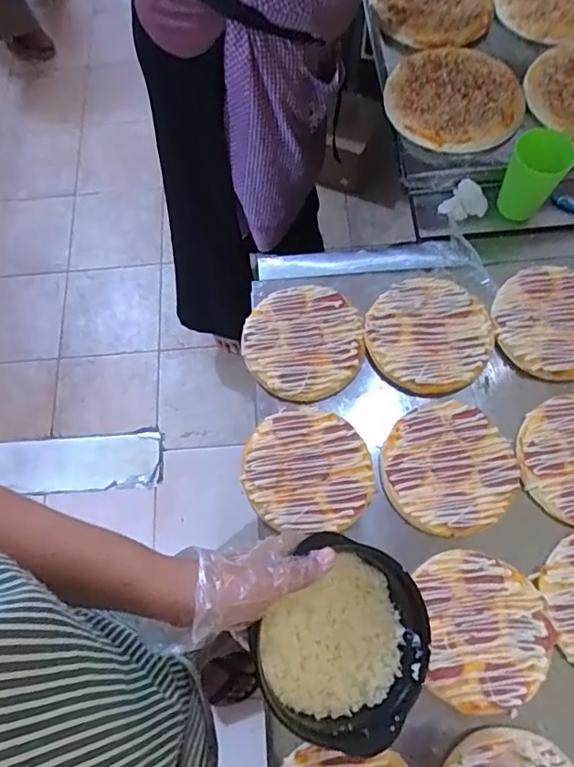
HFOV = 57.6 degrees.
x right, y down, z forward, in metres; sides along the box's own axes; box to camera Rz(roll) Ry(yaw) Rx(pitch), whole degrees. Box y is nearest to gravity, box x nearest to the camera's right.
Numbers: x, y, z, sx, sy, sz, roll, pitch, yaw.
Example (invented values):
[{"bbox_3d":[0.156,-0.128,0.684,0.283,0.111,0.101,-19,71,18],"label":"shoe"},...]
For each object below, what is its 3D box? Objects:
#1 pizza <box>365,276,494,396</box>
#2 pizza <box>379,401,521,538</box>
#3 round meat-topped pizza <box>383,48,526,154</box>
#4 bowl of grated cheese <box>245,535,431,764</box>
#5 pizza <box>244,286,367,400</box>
[{"bbox_3d":[0.178,-0.062,0.655,0.147,0.012,0.153,0,71,1],"label":"pizza"},{"bbox_3d":[0.183,0.096,0.596,0.144,0.015,0.143,0,71,1],"label":"pizza"},{"bbox_3d":[0.258,-0.437,0.792,0.199,0.024,0.199,0,71,1],"label":"round meat-topped pizza"},{"bbox_3d":[0.044,0.209,0.427,0.134,0.065,0.142,7,69,-19],"label":"bowl of grated cheese"},{"bbox_3d":[0.023,-0.053,0.657,0.149,0.016,0.142,0,71,1],"label":"pizza"}]

